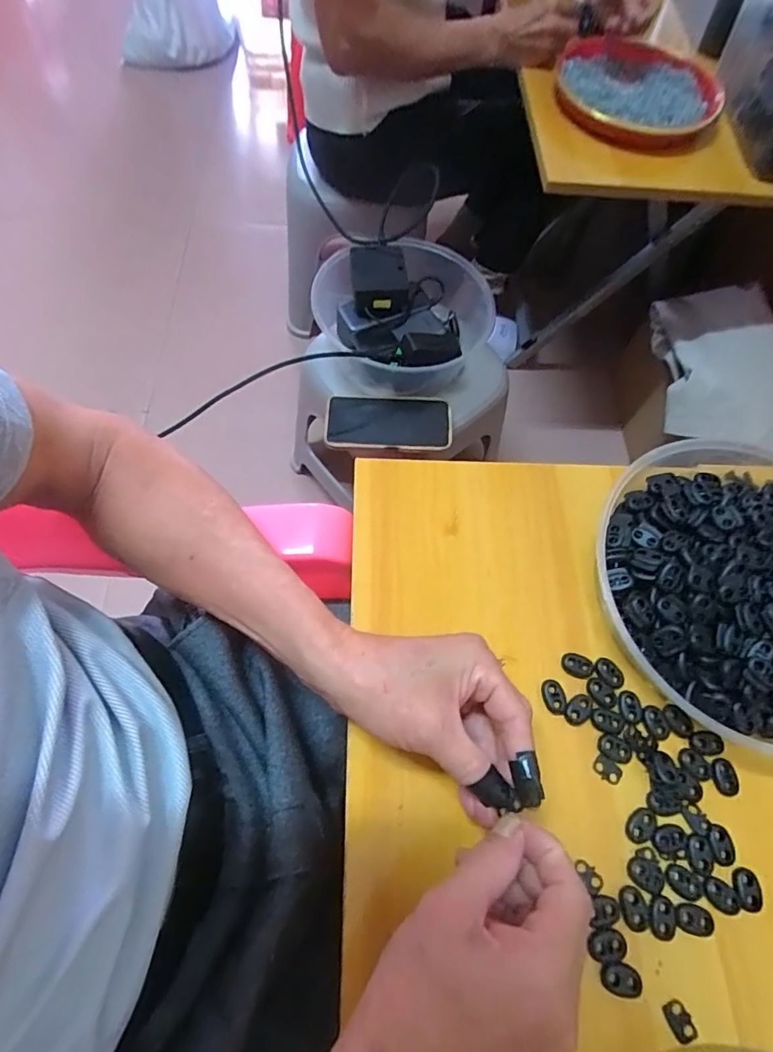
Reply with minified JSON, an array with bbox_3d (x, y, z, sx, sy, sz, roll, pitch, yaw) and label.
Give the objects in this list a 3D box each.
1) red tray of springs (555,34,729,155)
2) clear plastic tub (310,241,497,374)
[{"bbox_3d":[0.344,-0.614,0.709,0.207,0.049,0.248,13,65,3],"label":"red tray of springs"},{"bbox_3d":[0.013,-0.286,0.695,0.213,0.106,0.220,1,65,-2],"label":"clear plastic tub"}]

